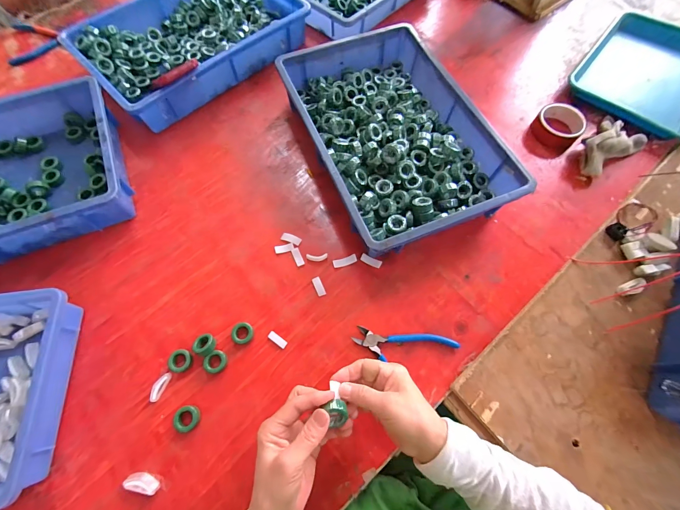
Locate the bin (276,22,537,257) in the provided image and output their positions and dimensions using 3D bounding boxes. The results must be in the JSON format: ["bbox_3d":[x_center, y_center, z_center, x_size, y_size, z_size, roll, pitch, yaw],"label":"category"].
[{"bbox_3d":[0.088,-0.223,0.554,0.285,0.081,0.439,-22,69,-9],"label":"bin"}]

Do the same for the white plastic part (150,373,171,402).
[{"bbox_3d":[-0.247,0.181,0.413,0.012,0.011,0.037,18,68,7],"label":"white plastic part"}]

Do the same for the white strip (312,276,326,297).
[{"bbox_3d":[-0.033,0.050,0.477,0.014,0.004,0.032,-22,69,-9],"label":"white strip"}]

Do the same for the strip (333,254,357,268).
[{"bbox_3d":[0.009,0.011,0.491,0.039,0.004,0.015,-19,68,-8],"label":"strip"}]

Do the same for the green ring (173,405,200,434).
[{"bbox_3d":[-0.204,0.218,0.401,0.032,0.010,0.032,0,67,0],"label":"green ring"}]

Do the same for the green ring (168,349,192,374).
[{"bbox_3d":[-0.226,0.151,0.428,0.031,0.015,0.031,0,67,0],"label":"green ring"}]

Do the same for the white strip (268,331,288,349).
[{"bbox_3d":[-0.092,0.125,0.444,0.031,0.004,0.012,31,70,12],"label":"white strip"}]

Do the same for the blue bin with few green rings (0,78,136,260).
[{"bbox_3d":[-0.592,-0.116,0.504,0.436,0.075,0.296,-23,69,-10],"label":"blue bin with few green rings"}]

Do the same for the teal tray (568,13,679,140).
[{"bbox_3d":[0.672,-0.399,0.653,0.252,0.042,0.317,38,72,15],"label":"teal tray"}]

